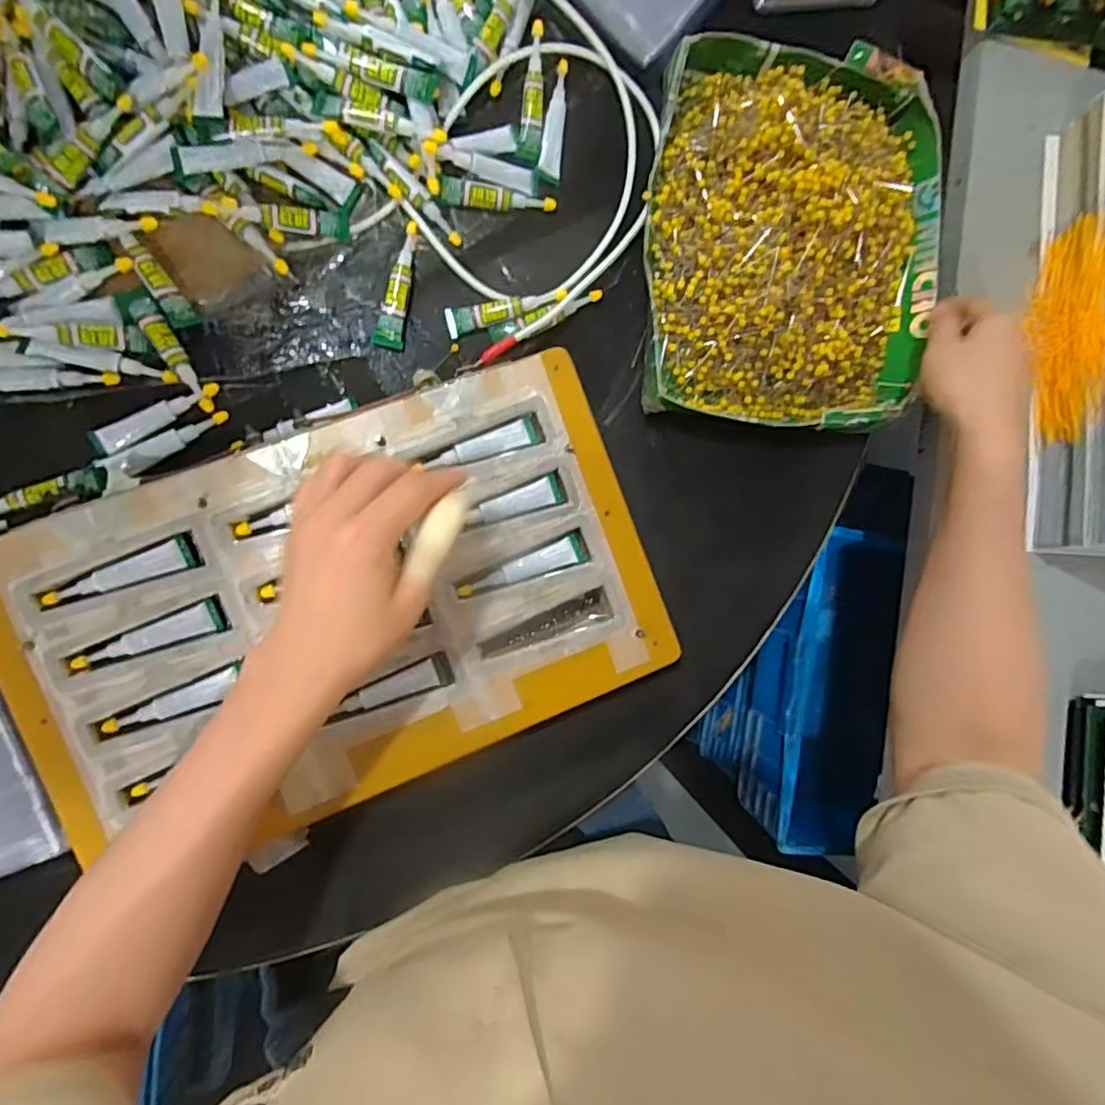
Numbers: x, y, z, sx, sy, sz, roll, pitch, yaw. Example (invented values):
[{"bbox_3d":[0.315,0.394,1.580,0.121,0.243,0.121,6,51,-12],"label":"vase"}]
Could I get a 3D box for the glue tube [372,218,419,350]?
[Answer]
[{"bbox_3d":[-0.107,-0.182,0.417,0.020,0.007,0.085,8,90,-9],"label":"glue tube"}]

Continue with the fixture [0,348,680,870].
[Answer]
[{"bbox_3d":[-0.123,0.039,0.384,0.379,0.020,0.238,-23,94,-8],"label":"fixture"}]

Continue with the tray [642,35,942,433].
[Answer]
[{"bbox_3d":[0.179,-0.229,0.441,0.216,0.046,0.266,4,90,-9],"label":"tray"}]

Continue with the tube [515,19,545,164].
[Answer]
[{"bbox_3d":[-0.012,-0.327,0.434,0.016,0.011,0.089,7,90,-9],"label":"tube"}]

